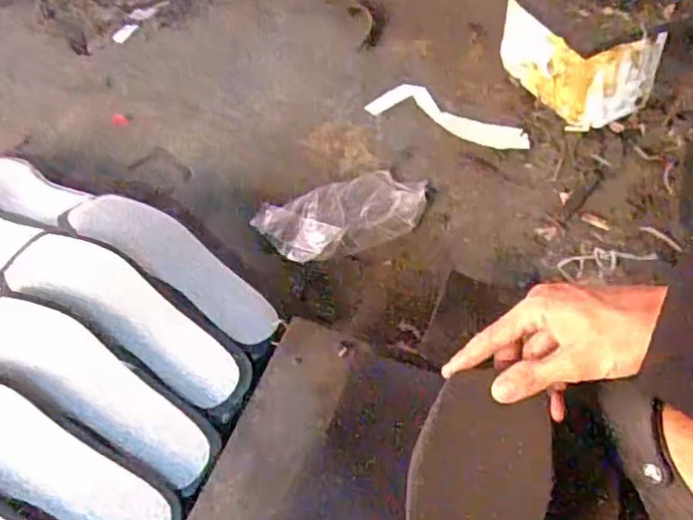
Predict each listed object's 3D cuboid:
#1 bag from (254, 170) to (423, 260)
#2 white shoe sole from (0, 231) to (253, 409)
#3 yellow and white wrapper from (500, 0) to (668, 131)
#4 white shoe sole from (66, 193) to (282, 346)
[{"bbox_3d":[0.001,-0.047,0.713,0.193,0.022,0.099,-17,54,-9],"label":"bag"},{"bbox_3d":[-0.199,0.047,0.581,0.256,0.043,0.075,24,59,20],"label":"white shoe sole"},{"bbox_3d":[0.257,-0.225,0.750,0.188,0.124,0.075,26,59,22],"label":"yellow and white wrapper"},{"bbox_3d":[-0.167,0.003,0.630,0.236,0.020,0.070,35,49,14],"label":"white shoe sole"}]

